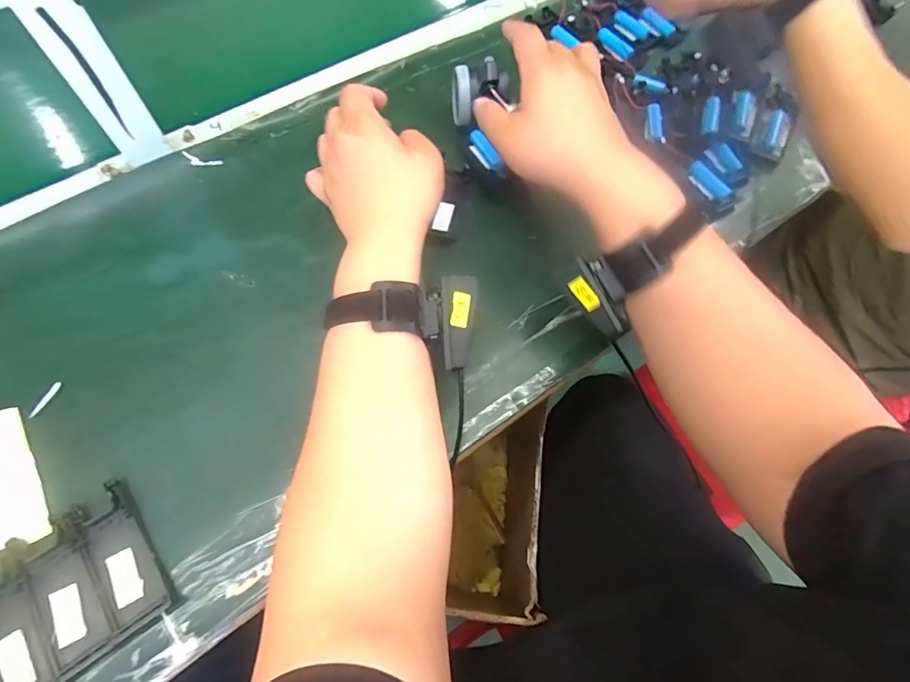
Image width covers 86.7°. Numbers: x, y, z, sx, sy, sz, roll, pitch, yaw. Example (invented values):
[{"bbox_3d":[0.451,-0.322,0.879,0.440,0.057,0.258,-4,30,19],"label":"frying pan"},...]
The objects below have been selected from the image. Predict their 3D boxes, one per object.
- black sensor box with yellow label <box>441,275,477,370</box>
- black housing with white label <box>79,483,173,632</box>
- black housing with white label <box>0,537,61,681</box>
[{"bbox_3d":[0.002,-0.014,0.352,0.025,0.009,0.067,4,88,-1],"label":"black sensor box with yellow label"},{"bbox_3d":[-0.236,0.151,0.340,0.037,0.010,0.098,-30,71,-15],"label":"black housing with white label"},{"bbox_3d":[-0.296,0.190,0.320,0.042,0.009,0.100,-29,71,-14],"label":"black housing with white label"}]

